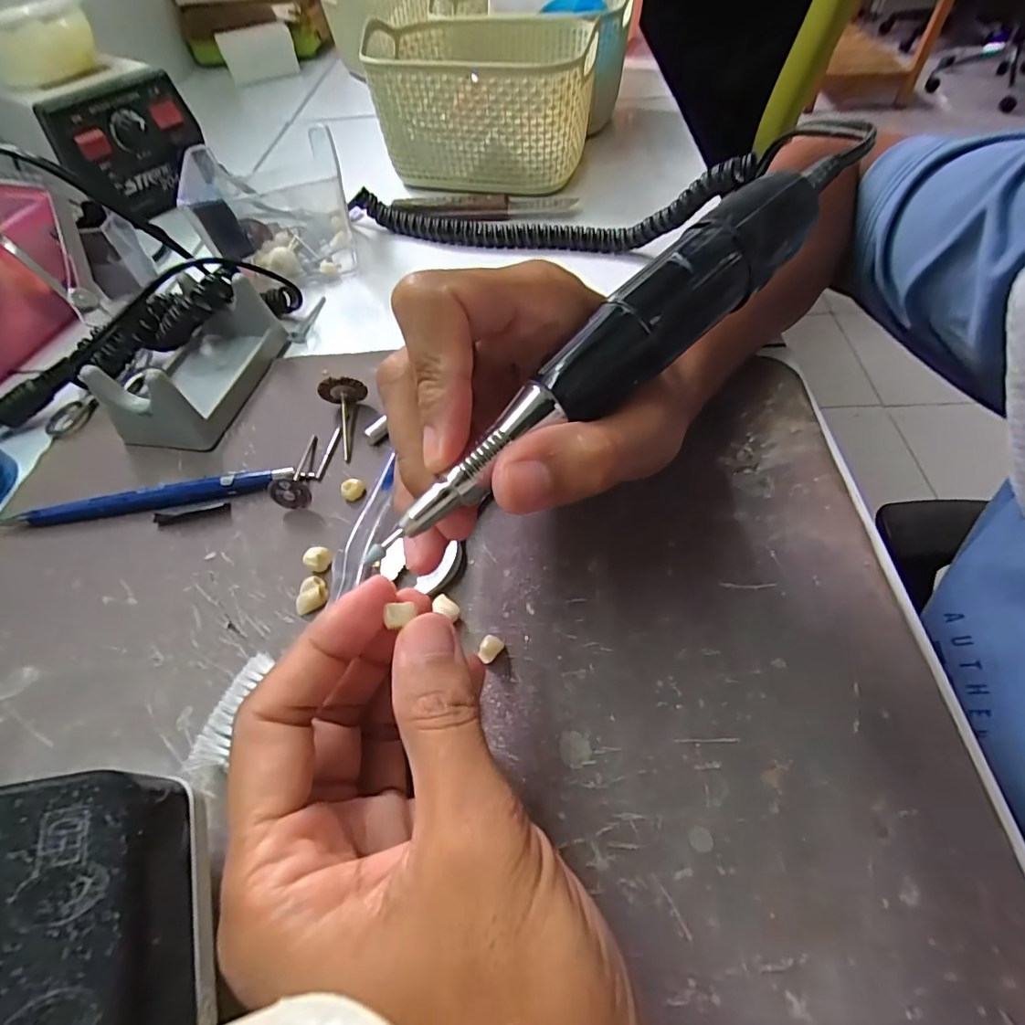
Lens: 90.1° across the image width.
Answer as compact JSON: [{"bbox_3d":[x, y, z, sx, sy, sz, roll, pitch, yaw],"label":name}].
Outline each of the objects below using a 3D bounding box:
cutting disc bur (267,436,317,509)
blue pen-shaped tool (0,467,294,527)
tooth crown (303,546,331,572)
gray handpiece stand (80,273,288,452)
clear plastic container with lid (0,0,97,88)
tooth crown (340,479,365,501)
[{"bbox_3d":[-0.101,-0.021,0.247,0.016,0.015,0.046,-6,41,0],"label":"cutting disc bur"},{"bbox_3d":[-0.170,-0.006,0.239,0.129,0.009,0.010,-11,56,-4],"label":"blue pen-shaped tool"},{"bbox_3d":[-0.081,0.020,0.215,0.010,0.009,0.008,-38,61,-20],"label":"tooth crown"},{"bbox_3d":[-0.171,-0.082,0.273,0.054,0.039,0.095,2,56,5],"label":"gray handpiece stand"},{"bbox_3d":[-0.355,-0.348,0.374,0.072,0.039,0.072,6,56,8],"label":"clear plastic container with lid"},{"bbox_3d":[-0.074,-0.010,0.236,0.010,0.009,0.007,-24,58,-12],"label":"tooth crown"}]

